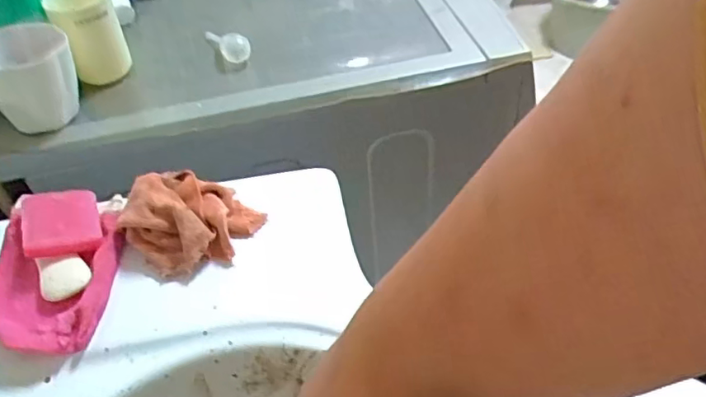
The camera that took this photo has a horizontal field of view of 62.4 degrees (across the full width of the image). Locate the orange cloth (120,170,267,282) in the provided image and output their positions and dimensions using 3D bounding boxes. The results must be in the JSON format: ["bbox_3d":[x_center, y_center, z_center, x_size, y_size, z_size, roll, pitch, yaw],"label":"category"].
[{"bbox_3d":[-0.139,0.016,0.494,0.096,0.052,0.098,33,57,32],"label":"orange cloth"}]

